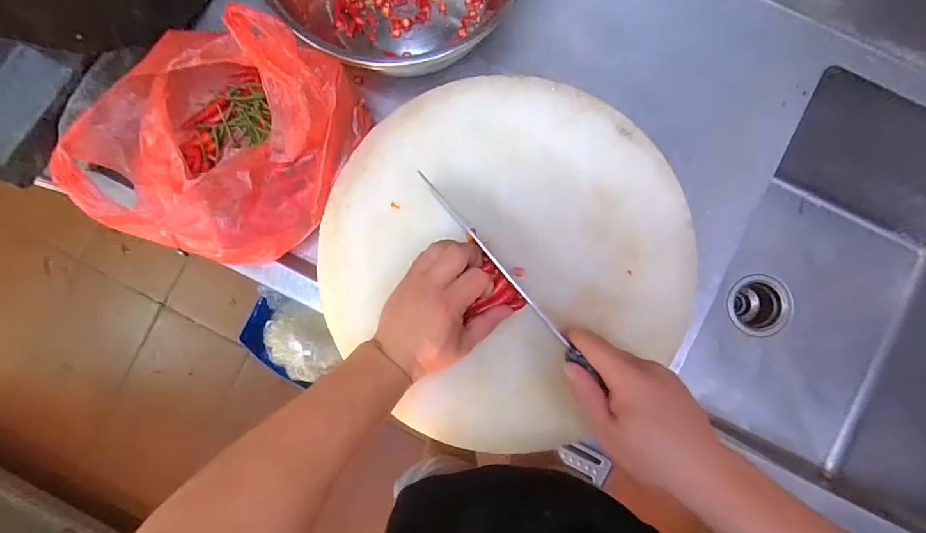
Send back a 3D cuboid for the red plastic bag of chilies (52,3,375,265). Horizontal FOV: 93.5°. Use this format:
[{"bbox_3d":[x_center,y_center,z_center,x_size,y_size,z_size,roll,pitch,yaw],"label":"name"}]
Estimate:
[{"bbox_3d":[-0.258,-0.130,0.457,0.263,0.105,0.228,17,89,2],"label":"red plastic bag of chilies"}]

